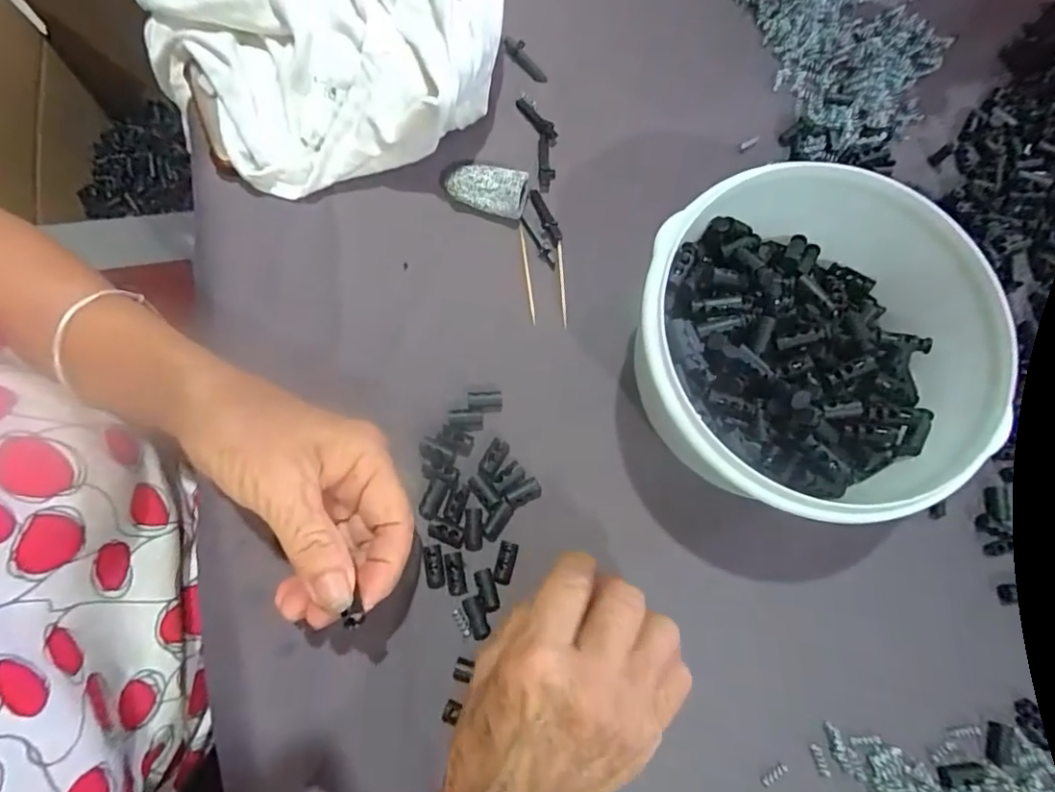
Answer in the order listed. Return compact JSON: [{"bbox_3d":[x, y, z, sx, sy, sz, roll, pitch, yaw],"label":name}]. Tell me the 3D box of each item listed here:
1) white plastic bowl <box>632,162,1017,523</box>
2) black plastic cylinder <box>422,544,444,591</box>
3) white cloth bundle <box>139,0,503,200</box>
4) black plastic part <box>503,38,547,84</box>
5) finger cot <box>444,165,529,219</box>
[{"bbox_3d":[0.134,-0.022,0.278,0.161,0.078,0.156,0,77,-1],"label":"white plastic bowl"},{"bbox_3d":[-0.047,0.087,0.280,0.009,0.008,0.022,-8,90,-3],"label":"black plastic cylinder"},{"bbox_3d":[-0.126,-0.226,0.327,0.217,0.059,0.209,0,77,-1],"label":"white cloth bundle"},{"bbox_3d":[-0.002,-0.214,0.355,0.012,0.006,0.036,-33,80,-8],"label":"black plastic part"},{"bbox_3d":[-0.024,-0.120,0.324,0.046,0.015,0.024,14,77,2],"label":"finger cot"}]

